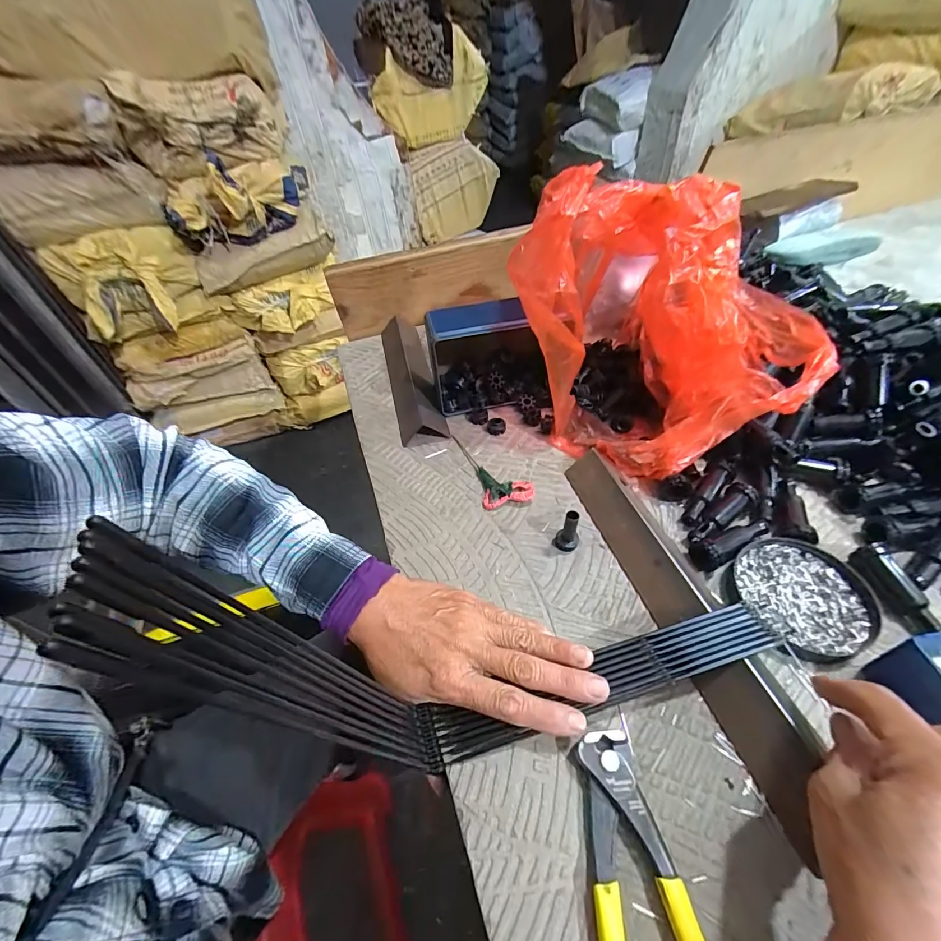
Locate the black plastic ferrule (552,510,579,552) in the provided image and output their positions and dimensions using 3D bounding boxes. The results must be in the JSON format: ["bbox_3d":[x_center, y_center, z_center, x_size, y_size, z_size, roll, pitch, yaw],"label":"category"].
[{"bbox_3d":[0.076,0.047,0.329,0.019,0.038,0.014,12,49,16],"label":"black plastic ferrule"}]

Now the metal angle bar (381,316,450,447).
[{"bbox_3d":[-0.073,-0.119,0.500,0.049,0.029,0.224,-13,47,-7],"label":"metal angle bar"}]

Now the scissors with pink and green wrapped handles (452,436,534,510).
[{"bbox_3d":[0.020,-0.004,0.397,0.044,0.010,0.102,-17,47,-11],"label":"scissors with pink and green wrapped handles"}]

